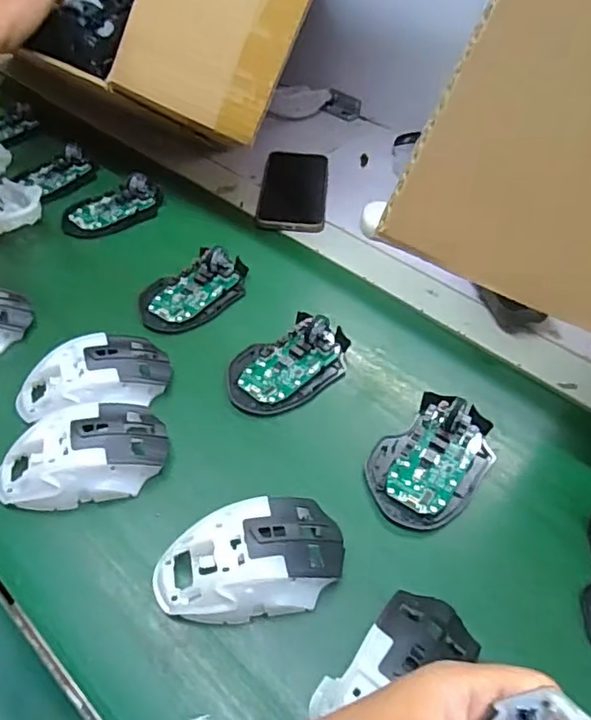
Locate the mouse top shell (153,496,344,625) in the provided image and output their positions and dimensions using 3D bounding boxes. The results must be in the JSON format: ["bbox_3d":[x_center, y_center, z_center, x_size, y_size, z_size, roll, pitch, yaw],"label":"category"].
[{"bbox_3d":[-0.027,0.121,0.344,0.113,0.034,0.063,-8,45,-7],"label":"mouse top shell"}]

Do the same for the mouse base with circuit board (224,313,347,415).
[{"bbox_3d":[-0.005,-0.002,0.465,0.111,0.028,0.069,-26,54,-24],"label":"mouse base with circuit board"}]

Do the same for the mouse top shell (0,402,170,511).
[{"bbox_3d":[-0.147,0.064,0.392,0.112,0.039,0.066,-12,45,-11],"label":"mouse top shell"}]

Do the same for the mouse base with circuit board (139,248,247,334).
[{"bbox_3d":[-0.093,-0.069,0.524,0.114,0.024,0.070,-34,57,-29],"label":"mouse base with circuit board"}]

